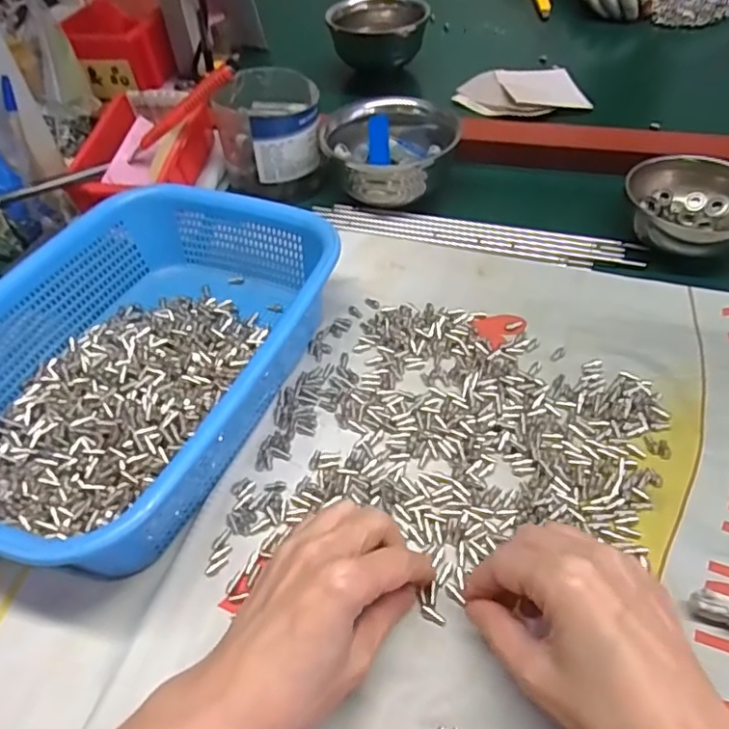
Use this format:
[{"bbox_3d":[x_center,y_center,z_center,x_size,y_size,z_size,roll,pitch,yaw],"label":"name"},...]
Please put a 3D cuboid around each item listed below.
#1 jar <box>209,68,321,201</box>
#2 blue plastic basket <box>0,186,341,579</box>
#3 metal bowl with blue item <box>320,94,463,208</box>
[{"bbox_3d":[-0.092,-0.224,0.570,0.094,0.089,0.100,-3,49,3],"label":"jar"},{"bbox_3d":[-0.151,-0.012,0.400,0.201,0.071,0.299,15,52,17],"label":"blue plastic basket"},{"bbox_3d":[0.023,-0.196,0.544,0.114,0.069,0.099,-19,50,-11],"label":"metal bowl with blue item"}]

